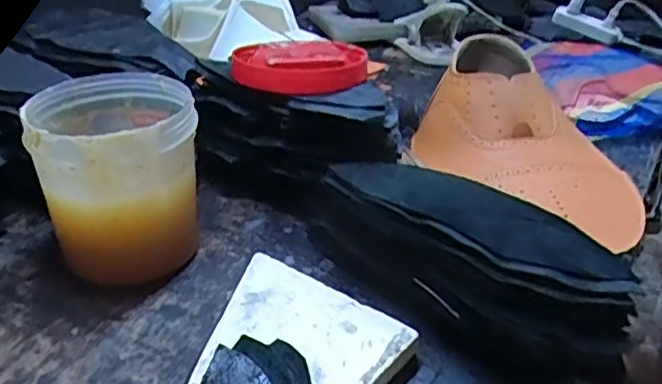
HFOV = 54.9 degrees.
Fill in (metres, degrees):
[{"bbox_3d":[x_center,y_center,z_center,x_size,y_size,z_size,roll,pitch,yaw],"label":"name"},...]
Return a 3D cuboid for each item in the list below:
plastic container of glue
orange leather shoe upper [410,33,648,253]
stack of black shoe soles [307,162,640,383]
[{"bbox_3d":[-0.162,-0.010,0.497,0.110,0.133,0.118,-12,33,-21],"label":"plastic container of glue"},{"bbox_3d":[0.201,-0.063,0.626,0.229,0.097,0.170,20,36,29],"label":"orange leather shoe upper"},{"bbox_3d":[0.088,0.047,0.452,0.239,0.085,0.085,27,39,37],"label":"stack of black shoe soles"}]

